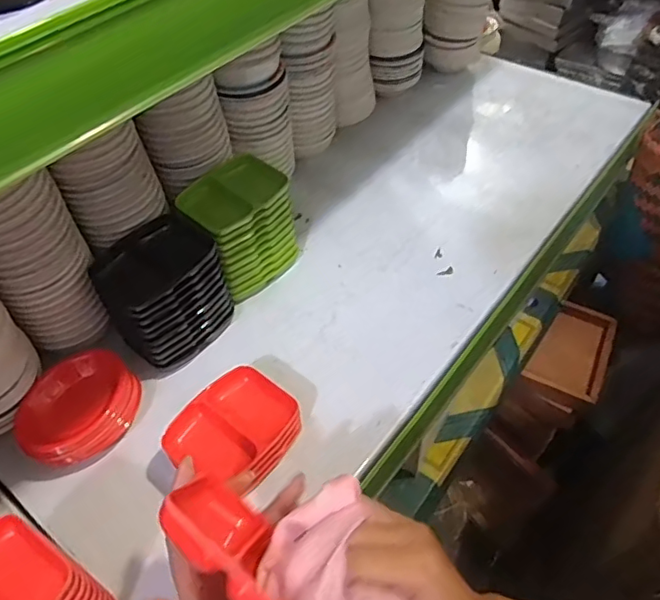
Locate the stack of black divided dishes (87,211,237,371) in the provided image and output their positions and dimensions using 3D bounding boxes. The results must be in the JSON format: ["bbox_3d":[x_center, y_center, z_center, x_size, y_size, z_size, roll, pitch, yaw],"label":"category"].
[{"bbox_3d":[-0.151,-0.007,0.525,0.107,0.116,0.090,-31,54,-21],"label":"stack of black divided dishes"}]

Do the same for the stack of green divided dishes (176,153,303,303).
[{"bbox_3d":[-0.091,-0.073,0.580,0.096,0.112,0.074,-38,57,-25],"label":"stack of green divided dishes"}]

